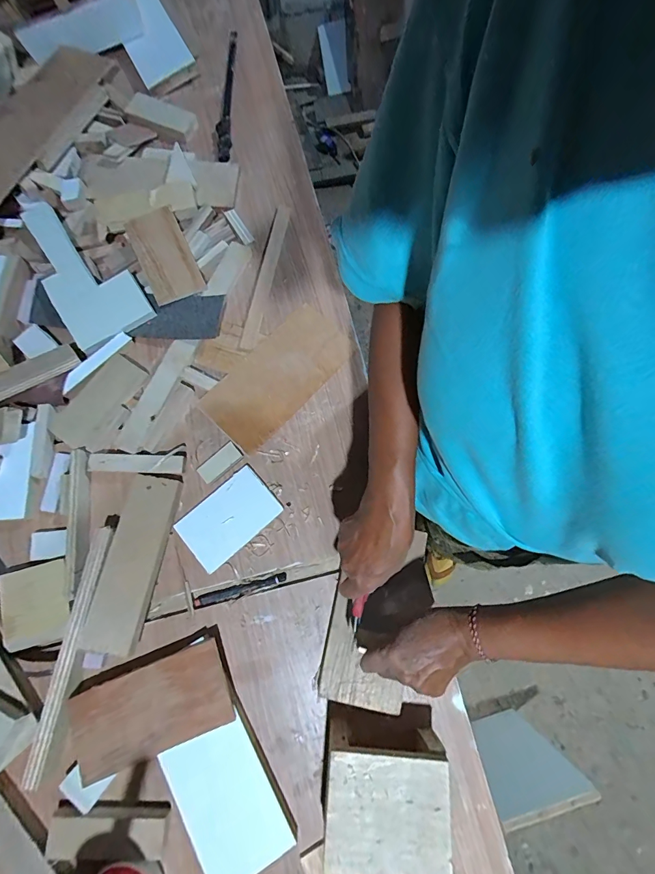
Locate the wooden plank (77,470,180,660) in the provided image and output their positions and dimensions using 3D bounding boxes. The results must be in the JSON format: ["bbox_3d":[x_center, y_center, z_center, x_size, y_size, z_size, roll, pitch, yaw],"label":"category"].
[{"bbox_3d":[-0.238,0.147,0.456,0.067,0.025,0.199,8,77,1],"label":"wooden plank"}]

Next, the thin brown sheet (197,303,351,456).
[{"bbox_3d":[-0.070,-0.088,0.531,0.106,0.010,0.216,43,80,9],"label":"thin brown sheet"}]

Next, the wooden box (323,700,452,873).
[{"bbox_3d":[0.059,0.367,0.399,0.121,0.066,0.118,4,77,0],"label":"wooden box"}]

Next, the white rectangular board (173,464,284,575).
[{"bbox_3d":[-0.129,0.104,0.490,0.123,0.007,0.079,-40,80,-9],"label":"white rectangular board"}]

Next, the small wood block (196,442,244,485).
[{"bbox_3d":[-0.146,0.033,0.506,0.058,0.005,0.030,-41,80,-9],"label":"small wood block"}]

